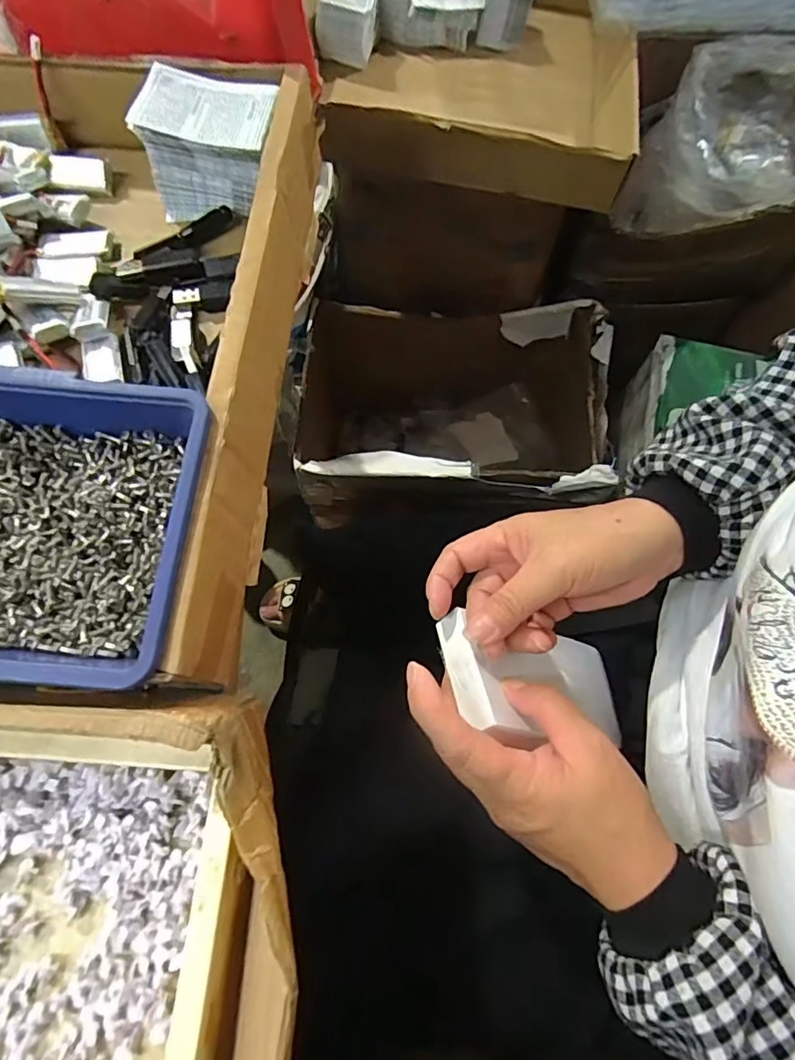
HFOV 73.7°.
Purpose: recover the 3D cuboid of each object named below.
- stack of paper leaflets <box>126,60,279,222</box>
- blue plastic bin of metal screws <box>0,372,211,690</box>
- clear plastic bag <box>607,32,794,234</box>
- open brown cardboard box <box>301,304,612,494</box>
[{"bbox_3d":[-0.107,-0.228,0.314,0.071,0.050,0.054,4,70,1],"label":"stack of paper leaflets"},{"bbox_3d":[-0.152,-0.002,0.215,0.137,0.042,0.119,4,70,1],"label":"blue plastic bin of metal screws"},{"bbox_3d":[0.414,-0.450,0.635,0.213,0.150,0.208,39,74,12],"label":"clear plastic bag"},{"bbox_3d":[0.084,-0.154,0.872,0.428,0.296,0.293,2,70,0],"label":"open brown cardboard box"}]

